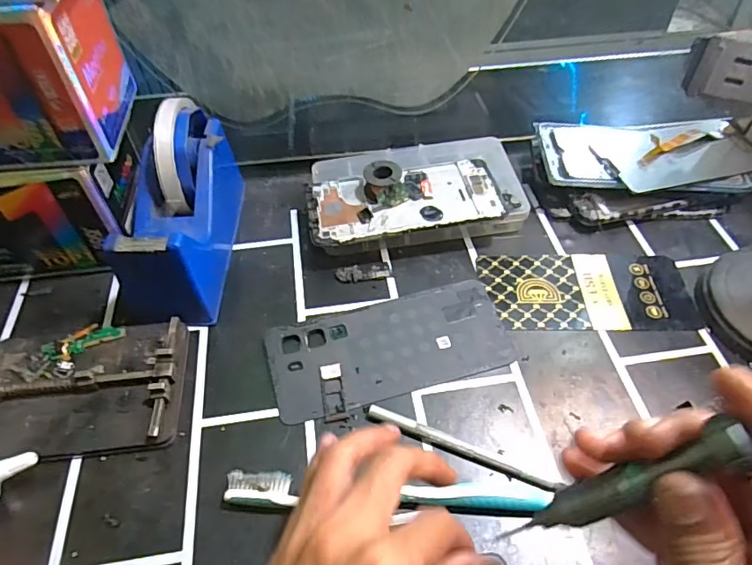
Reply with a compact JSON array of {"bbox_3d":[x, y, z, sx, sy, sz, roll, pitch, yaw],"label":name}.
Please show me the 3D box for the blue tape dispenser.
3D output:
[{"bbox_3d":[-0.149,-0.057,0.375,0.063,0.103,0.152,-1,50,0],"label":"blue tape dispenser"}]

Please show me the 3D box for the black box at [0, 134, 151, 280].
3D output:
[{"bbox_3d":[-0.276,-0.055,0.379,0.185,0.095,0.071,-6,50,-5],"label":"black box"}]

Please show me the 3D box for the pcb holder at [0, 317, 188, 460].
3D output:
[{"bbox_3d":[-0.193,0.067,0.326,0.129,0.022,0.086,-5,50,-5],"label":"pcb holder"}]

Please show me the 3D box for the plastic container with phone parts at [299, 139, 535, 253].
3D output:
[{"bbox_3d":[0.032,-0.079,0.428,0.176,0.046,0.108,-8,50,-7],"label":"plastic container with phone parts"}]

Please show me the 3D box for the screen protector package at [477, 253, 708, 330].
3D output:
[{"bbox_3d":[0.160,0.005,0.384,0.152,0.004,0.071,0,50,0],"label":"screen protector package"}]

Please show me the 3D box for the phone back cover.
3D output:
[{"bbox_3d":[0.011,0.043,0.351,0.165,0.007,0.073,-12,51,-10],"label":"phone back cover"}]

